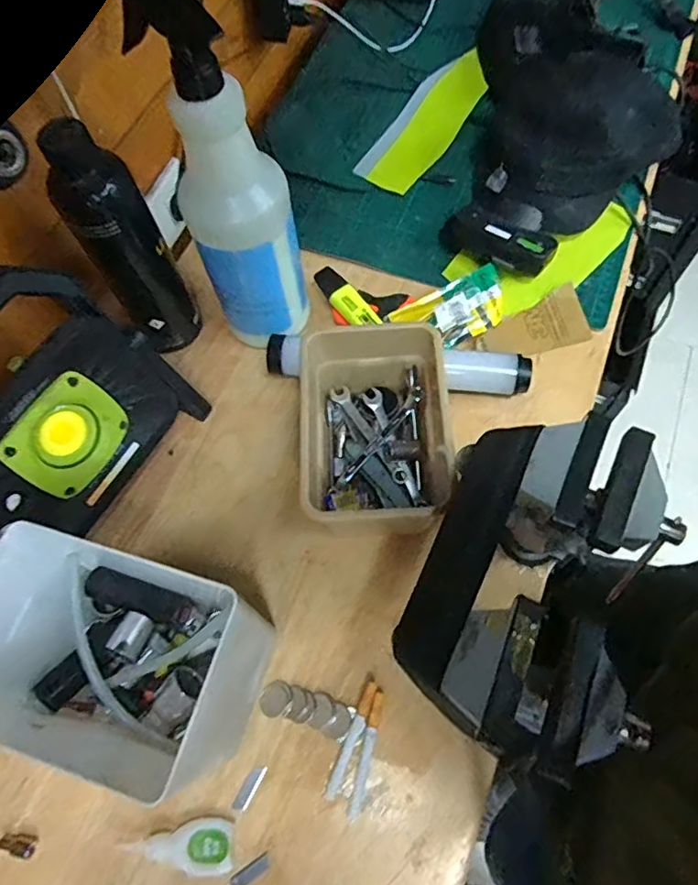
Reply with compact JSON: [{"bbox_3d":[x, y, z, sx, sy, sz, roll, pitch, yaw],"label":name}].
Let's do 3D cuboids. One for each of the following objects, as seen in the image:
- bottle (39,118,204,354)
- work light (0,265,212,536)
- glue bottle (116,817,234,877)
[{"bbox_3d":[-0.183,-0.160,0.478,0.062,0.210,0.054,-31,70,-10],"label":"bottle"},{"bbox_3d":[-0.237,-0.018,0.445,0.065,0.206,0.200,18,67,37],"label":"work light"},{"bbox_3d":[-0.119,0.284,0.397,0.074,0.015,0.032,-6,68,-1],"label":"glue bottle"}]

